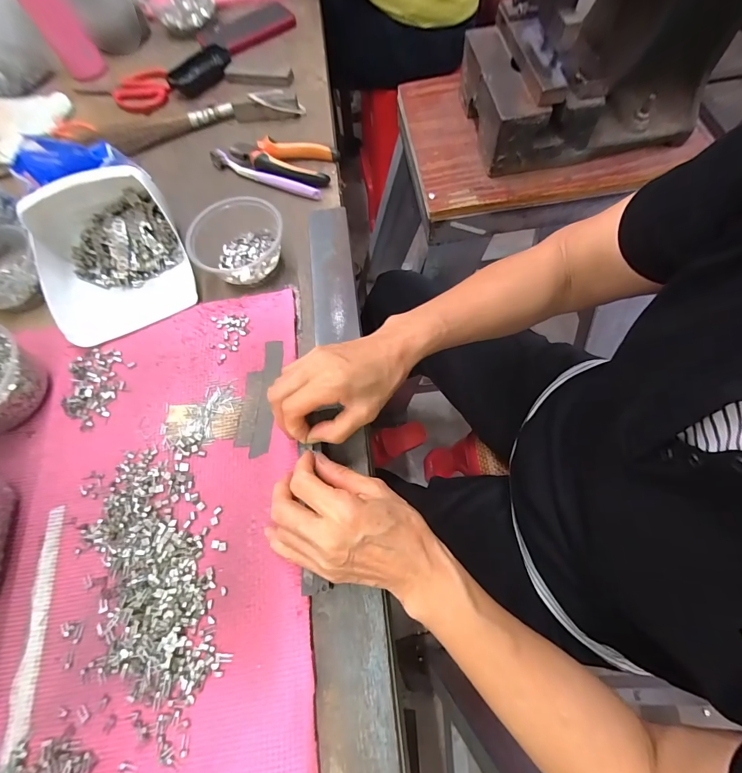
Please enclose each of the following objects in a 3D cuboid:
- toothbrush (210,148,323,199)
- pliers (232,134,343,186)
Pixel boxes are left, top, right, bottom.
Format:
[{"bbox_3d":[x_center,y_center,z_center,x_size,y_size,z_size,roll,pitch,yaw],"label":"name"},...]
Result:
[{"bbox_3d":[-0.148,-0.292,0.494,0.182,0.013,0.017,25,72,15],"label":"toothbrush"},{"bbox_3d":[-0.124,-0.312,0.498,0.150,0.022,0.066,14,69,11],"label":"pliers"}]

